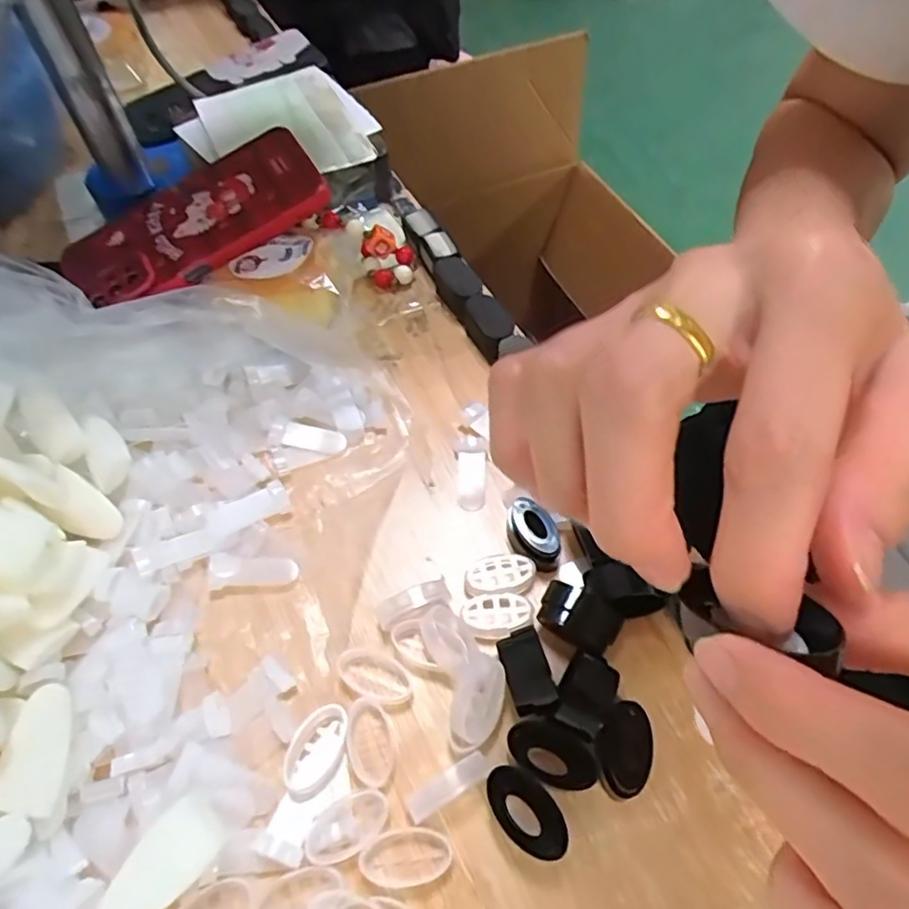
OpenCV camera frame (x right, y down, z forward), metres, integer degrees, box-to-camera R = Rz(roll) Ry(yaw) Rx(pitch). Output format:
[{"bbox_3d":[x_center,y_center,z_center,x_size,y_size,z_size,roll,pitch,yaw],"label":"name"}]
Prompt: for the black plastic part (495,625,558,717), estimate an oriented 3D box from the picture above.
[{"bbox_3d":[0.030,0.089,0.256,0.018,0.006,0.032,-13,56,-7],"label":"black plastic part"}]

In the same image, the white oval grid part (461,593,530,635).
[{"bbox_3d":[0.019,0.070,0.272,0.029,0.005,0.018,-1,56,0],"label":"white oval grid part"}]

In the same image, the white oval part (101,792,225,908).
[{"bbox_3d":[-0.102,0.145,0.217,0.023,0.012,0.043,35,63,22],"label":"white oval part"}]

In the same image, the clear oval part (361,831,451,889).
[{"bbox_3d":[-0.017,0.147,0.226,0.032,0.008,0.017,-6,56,-3],"label":"clear oval part"}]

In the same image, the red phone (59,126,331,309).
[{"bbox_3d":[-0.158,-0.140,0.375,0.156,0.009,0.081,-33,64,-3],"label":"red phone"}]

